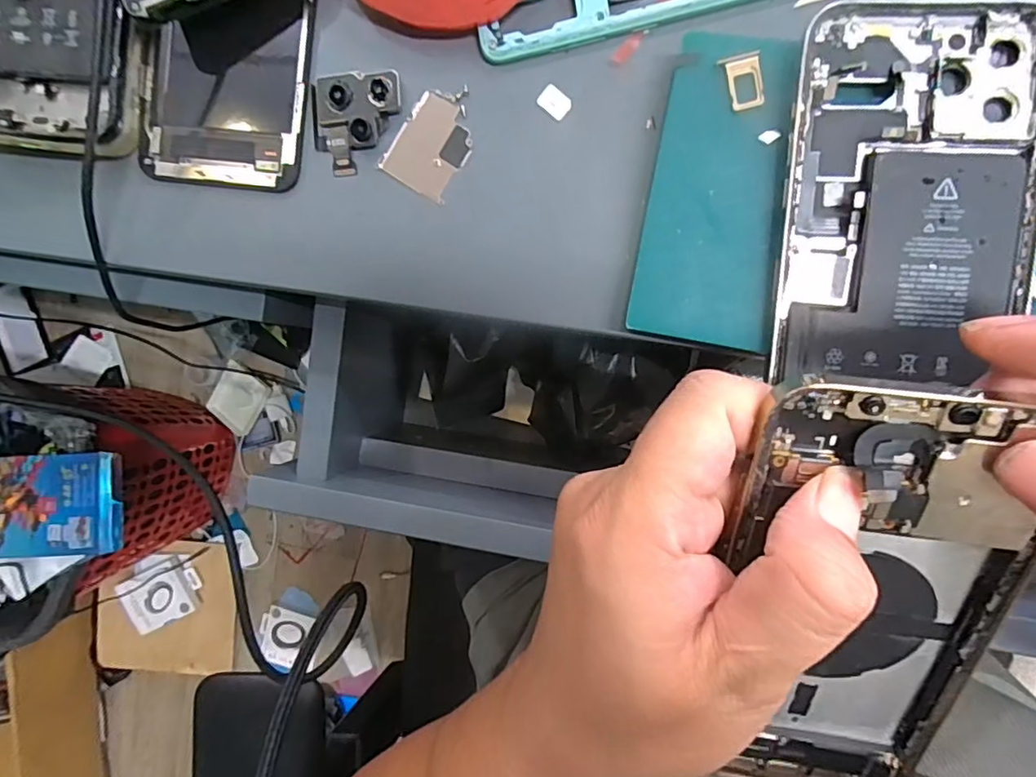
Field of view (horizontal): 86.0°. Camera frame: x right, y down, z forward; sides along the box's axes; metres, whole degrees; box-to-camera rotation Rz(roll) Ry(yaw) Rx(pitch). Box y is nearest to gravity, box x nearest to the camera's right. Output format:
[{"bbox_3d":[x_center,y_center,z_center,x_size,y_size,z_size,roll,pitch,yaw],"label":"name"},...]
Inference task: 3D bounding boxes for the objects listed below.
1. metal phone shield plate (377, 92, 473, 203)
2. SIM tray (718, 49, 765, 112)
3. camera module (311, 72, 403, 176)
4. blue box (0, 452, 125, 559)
[{"bbox_3d":[-0.036,-0.100,0.227,0.031,0.004,0.037,32,96,5],"label":"metal phone shield plate"},{"bbox_3d":[0.079,-0.107,0.195,0.013,0.004,0.019,-13,95,8],"label":"SIM tray"},{"bbox_3d":[-0.066,-0.110,0.226,0.038,0.010,0.038,-3,92,7],"label":"camera module"},{"bbox_3d":[-0.561,0.136,0.640,0.200,0.031,0.116,-3,92,7],"label":"blue box"}]

